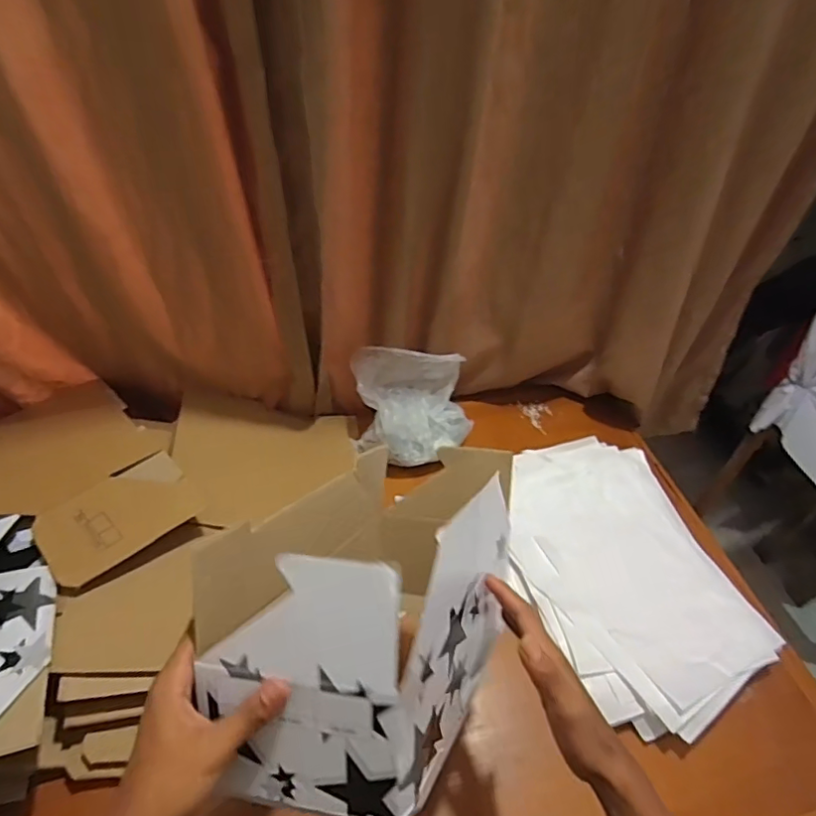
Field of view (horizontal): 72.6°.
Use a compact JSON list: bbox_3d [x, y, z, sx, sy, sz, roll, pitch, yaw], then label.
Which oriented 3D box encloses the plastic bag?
[{"bbox_3d":[0.010,-0.005,0.960,0.199,0.152,0.149,-4,46,-7],"label":"plastic bag"}]

